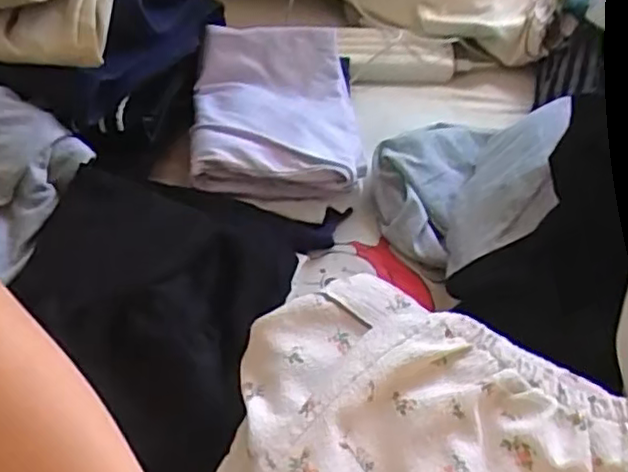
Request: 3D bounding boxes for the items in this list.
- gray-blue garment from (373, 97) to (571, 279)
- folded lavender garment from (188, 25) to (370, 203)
[{"bbox_3d":[0.122,-0.056,0.566,0.136,0.103,0.164,16,49,7],"label":"gray-blue garment"},{"bbox_3d":[-0.033,-0.116,0.602,0.144,0.044,0.189,0,49,-7],"label":"folded lavender garment"}]

